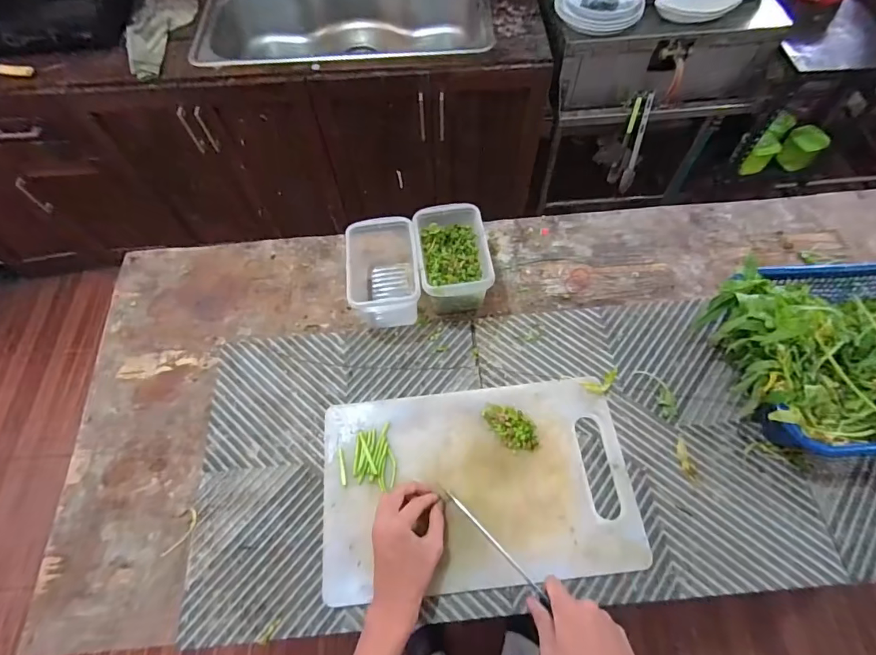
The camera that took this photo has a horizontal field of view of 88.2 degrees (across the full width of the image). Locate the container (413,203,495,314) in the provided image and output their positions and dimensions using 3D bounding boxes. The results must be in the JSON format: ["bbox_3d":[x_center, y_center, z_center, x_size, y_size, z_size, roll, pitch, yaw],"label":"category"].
[{"bbox_3d":[0.025,-0.098,0.714,0.103,0.105,0.161,-7,62,0],"label":"container"}]

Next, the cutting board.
[{"bbox_3d":[0.050,0.201,0.595,0.394,0.014,0.250,-5,62,1],"label":"cutting board"}]

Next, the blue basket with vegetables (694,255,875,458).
[{"bbox_3d":[0.559,0.027,0.582,0.348,0.150,0.248,-5,62,2],"label":"blue basket with vegetables"}]

